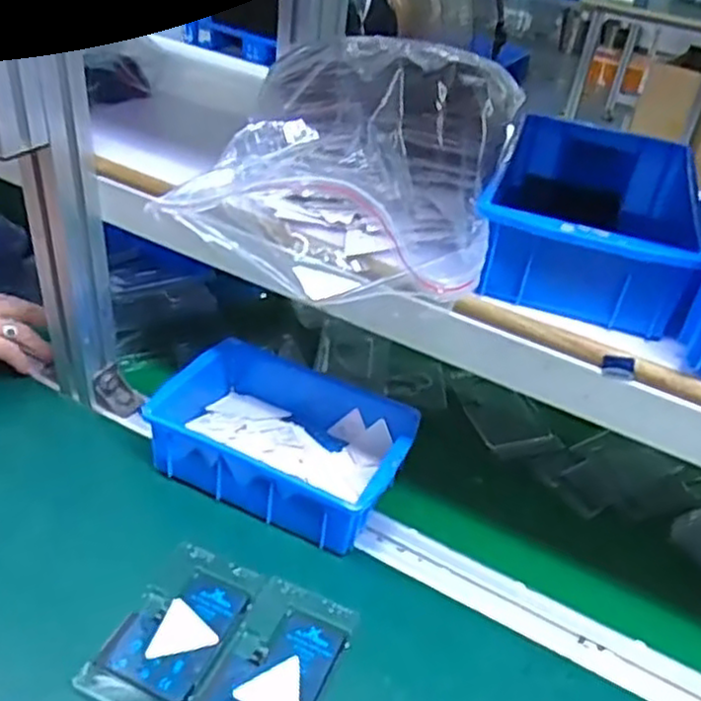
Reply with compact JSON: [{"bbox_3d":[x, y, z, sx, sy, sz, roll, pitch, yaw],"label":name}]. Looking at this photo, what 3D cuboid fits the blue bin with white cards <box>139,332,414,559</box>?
[{"bbox_3d":[-0.052,0.072,0.633,0.202,0.062,0.149,20,38,16],"label":"blue bin with white cards"}]

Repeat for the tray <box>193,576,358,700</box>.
[{"bbox_3d":[-0.050,0.213,0.492,0.074,0.009,0.132,20,38,15],"label":"tray"}]

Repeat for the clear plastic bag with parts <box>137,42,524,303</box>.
[{"bbox_3d":[0.005,-0.124,0.501,0.192,0.114,0.200,14,37,8],"label":"clear plastic bag with parts"}]

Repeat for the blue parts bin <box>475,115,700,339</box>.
[{"bbox_3d":[0.165,-0.092,0.510,0.131,0.066,0.195,17,37,12],"label":"blue parts bin"}]

